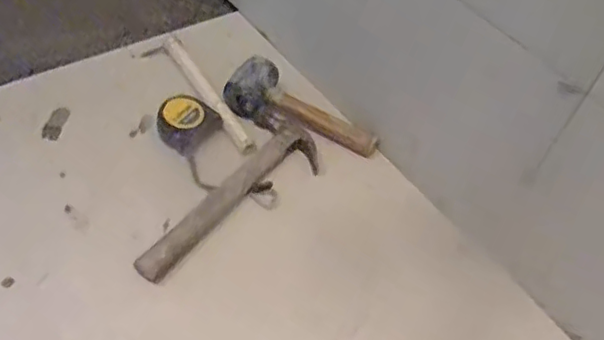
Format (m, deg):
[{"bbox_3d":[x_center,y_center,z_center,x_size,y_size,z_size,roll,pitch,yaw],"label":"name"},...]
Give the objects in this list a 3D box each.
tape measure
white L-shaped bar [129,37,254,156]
[{"bbox_3d":[-0.161,-0.071,0.841,0.076,0.040,0.081,31,55,18],"label":"tape measure"},{"bbox_3d":[-0.161,-0.124,0.908,0.071,0.021,0.270,-30,60,-25],"label":"white L-shaped bar"}]

